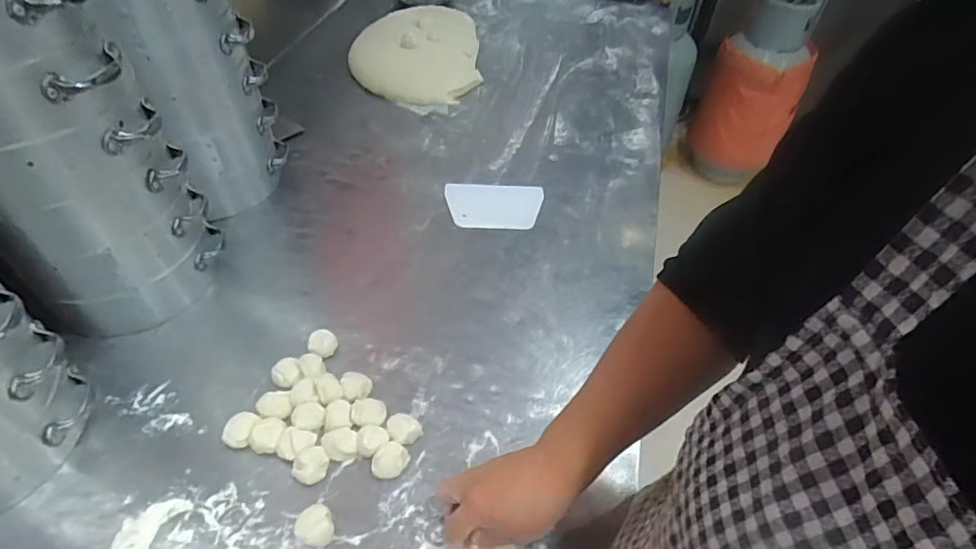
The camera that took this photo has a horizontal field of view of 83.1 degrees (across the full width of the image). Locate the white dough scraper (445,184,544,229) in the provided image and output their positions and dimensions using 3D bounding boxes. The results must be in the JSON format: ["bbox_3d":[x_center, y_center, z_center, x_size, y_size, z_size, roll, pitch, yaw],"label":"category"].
[{"bbox_3d":[0.011,-0.105,0.824,0.145,0.007,0.096,-3,48,-1],"label":"white dough scraper"}]

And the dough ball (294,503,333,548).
[{"bbox_3d":[-0.159,0.232,0.507,0.033,0.018,0.035,-1,48,1],"label":"dough ball"}]

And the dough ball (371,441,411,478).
[{"bbox_3d":[-0.099,0.187,0.554,0.030,0.020,0.038,34,57,28],"label":"dough ball"}]

